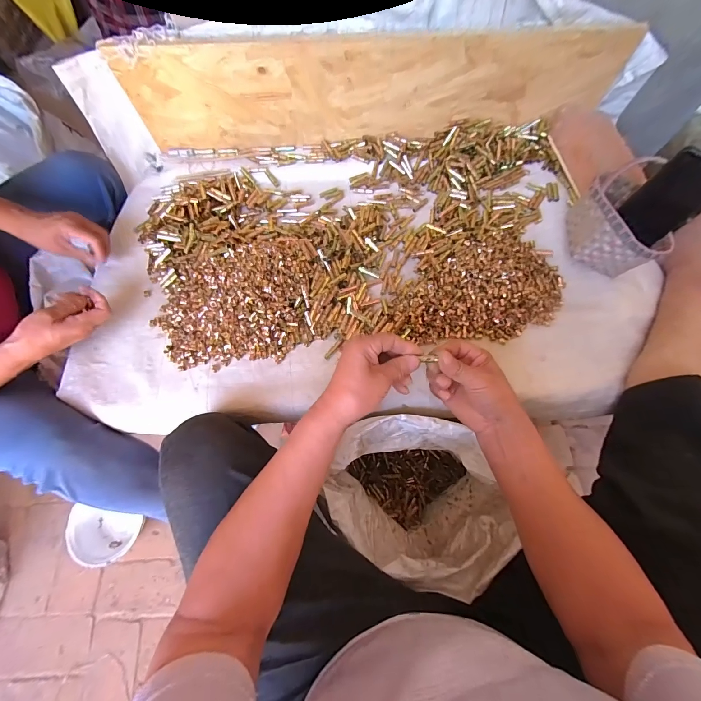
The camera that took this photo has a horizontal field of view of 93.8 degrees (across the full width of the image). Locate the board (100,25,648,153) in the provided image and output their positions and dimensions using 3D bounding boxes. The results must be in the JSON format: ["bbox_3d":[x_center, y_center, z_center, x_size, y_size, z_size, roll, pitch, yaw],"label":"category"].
[{"bbox_3d":[0.041,-0.481,0.622,0.880,0.187,0.023,-2,69,1],"label":"board"}]

